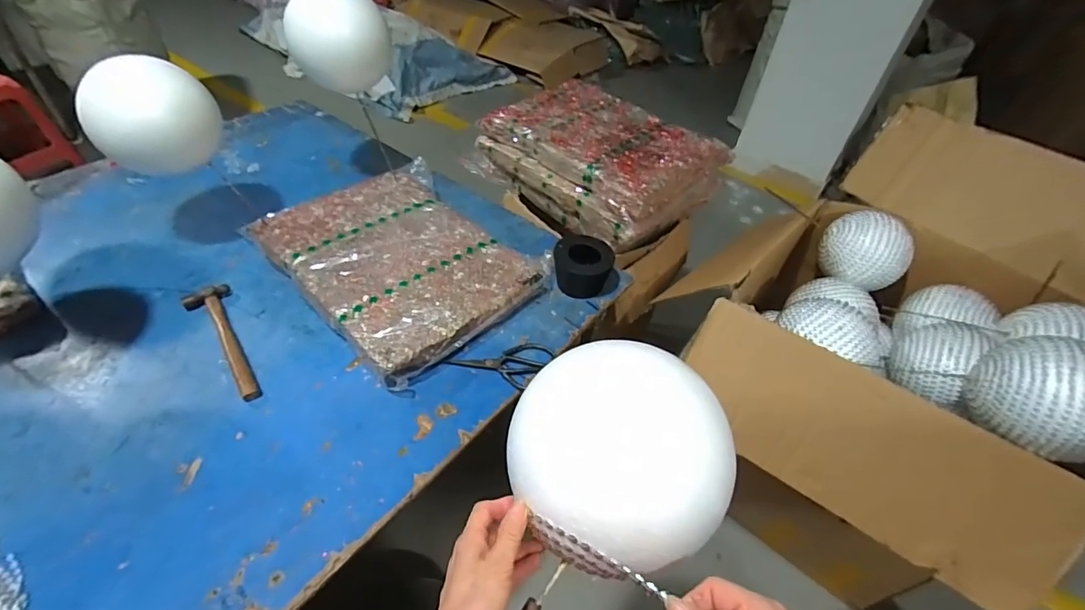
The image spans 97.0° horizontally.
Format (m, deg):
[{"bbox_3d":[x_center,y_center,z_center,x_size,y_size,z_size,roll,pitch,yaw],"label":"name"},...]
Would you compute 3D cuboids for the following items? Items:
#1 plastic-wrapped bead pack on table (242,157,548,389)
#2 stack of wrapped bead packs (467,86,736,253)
[{"bbox_3d":[-0.276,-0.103,0.960,0.389,0.061,0.522,-33,56,-32],"label":"plastic-wrapped bead pack on table"},{"bbox_3d":[0.139,-0.373,1.234,0.366,0.171,0.514,-33,56,-32],"label":"stack of wrapped bead packs"}]

